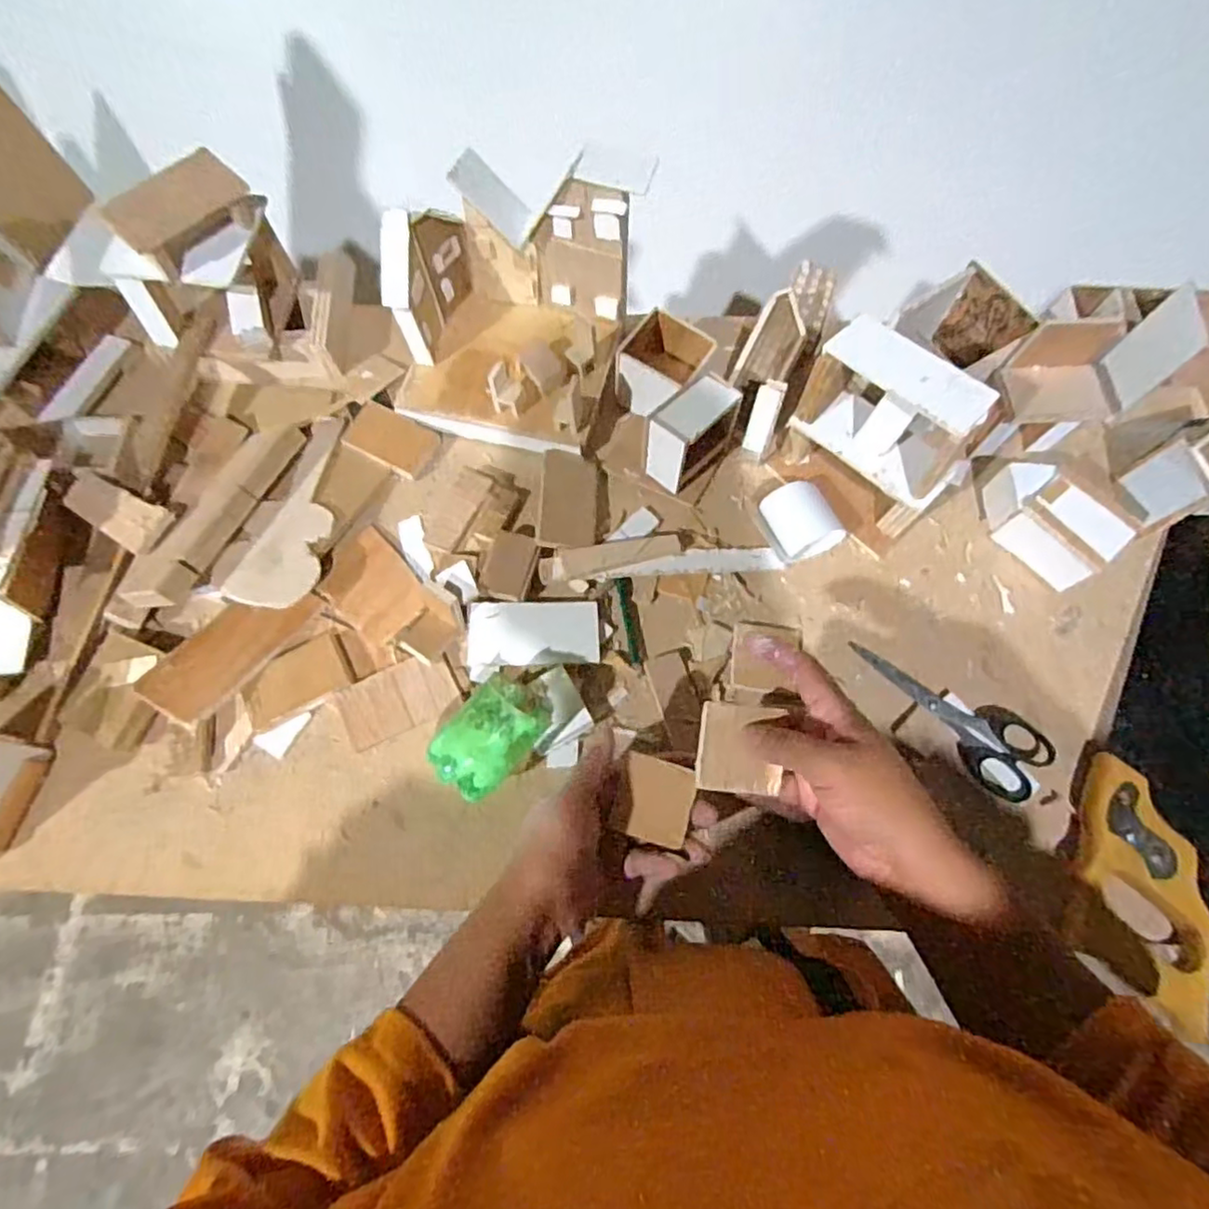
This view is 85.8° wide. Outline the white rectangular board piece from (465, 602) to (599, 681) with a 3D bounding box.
[{"bbox_3d":[-0.056,0.026,0.512,0.102,0.010,0.058,-3,71,-1],"label":"white rectangular board piece"}]

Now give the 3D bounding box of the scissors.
[{"bbox_3d":[0.265,0.076,0.495,0.062,0.014,0.153,-40,76,-13],"label":"scissors"}]

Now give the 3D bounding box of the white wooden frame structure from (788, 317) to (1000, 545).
[{"bbox_3d":[0.209,-0.136,0.471,0.064,0.098,0.121,-38,73,-12],"label":"white wooden frame structure"}]

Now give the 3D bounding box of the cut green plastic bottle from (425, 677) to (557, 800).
[{"bbox_3d":[-0.079,0.093,0.464,0.052,0.053,0.086,37,74,12],"label":"cut green plastic bottle"}]

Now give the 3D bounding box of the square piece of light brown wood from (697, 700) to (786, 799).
[{"bbox_3d":[0.080,0.087,0.391,0.048,0.004,0.052,6,90,-7],"label":"square piece of light brown wood"}]

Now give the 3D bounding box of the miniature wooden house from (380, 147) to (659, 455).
[{"bbox_3d":[-0.083,-0.241,0.546,0.184,0.141,0.165,23,72,8],"label":"miniature wooden house"}]

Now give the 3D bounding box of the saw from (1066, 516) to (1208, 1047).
[{"bbox_3d":[0.415,0.097,0.481,0.102,0.026,0.371,19,72,6],"label":"saw"}]

